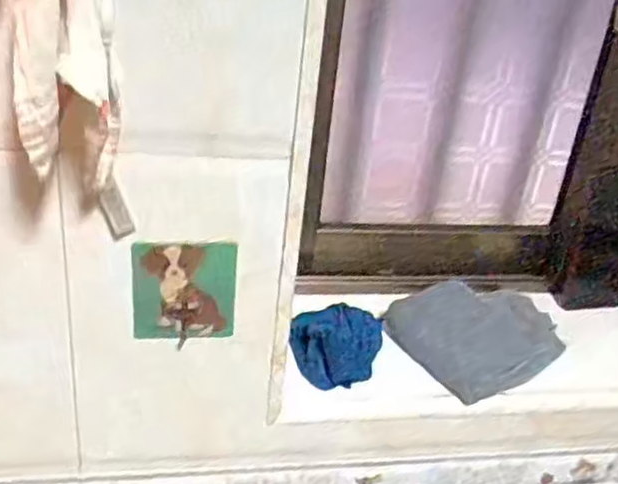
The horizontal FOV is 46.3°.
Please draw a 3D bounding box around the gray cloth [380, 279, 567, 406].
[{"bbox_3d":[0.168,0.090,0.728,0.150,0.027,0.131,-16,37,-34],"label":"gray cloth"}]

